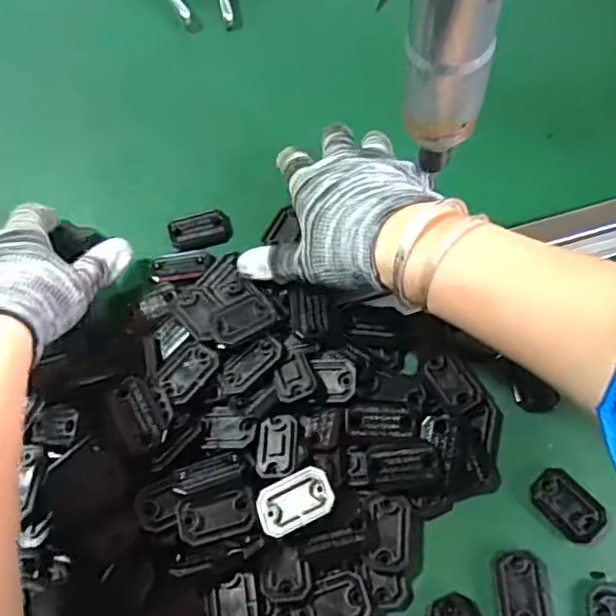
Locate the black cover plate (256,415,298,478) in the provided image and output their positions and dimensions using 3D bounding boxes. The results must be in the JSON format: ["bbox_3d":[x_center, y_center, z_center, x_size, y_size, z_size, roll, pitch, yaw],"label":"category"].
[{"bbox_3d":[-0.018,0.078,0.349,0.022,0.004,0.035,1,67,3],"label":"black cover plate"}]

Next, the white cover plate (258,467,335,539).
[{"bbox_3d":[-0.007,0.106,0.335,0.042,0.004,0.027,-24,68,-8],"label":"white cover plate"}]

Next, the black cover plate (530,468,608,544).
[{"bbox_3d":[0.150,0.113,0.351,0.027,0.006,0.041,-41,71,-14],"label":"black cover plate"}]

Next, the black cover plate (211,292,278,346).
[{"bbox_3d":[-0.041,0.006,0.377,0.040,0.004,0.024,-25,74,-17],"label":"black cover plate"}]

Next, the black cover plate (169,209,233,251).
[{"bbox_3d":[-0.077,-0.056,0.441,0.044,0.009,0.024,-11,63,-2],"label":"black cover plate"}]

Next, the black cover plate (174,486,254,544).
[{"bbox_3d":[-0.049,0.113,0.332,0.040,0.004,0.024,-11,75,-16],"label":"black cover plate"}]

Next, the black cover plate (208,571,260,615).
[{"bbox_3d":[-0.039,0.162,0.326,0.026,0.008,0.036,-7,67,-1],"label":"black cover plate"}]

